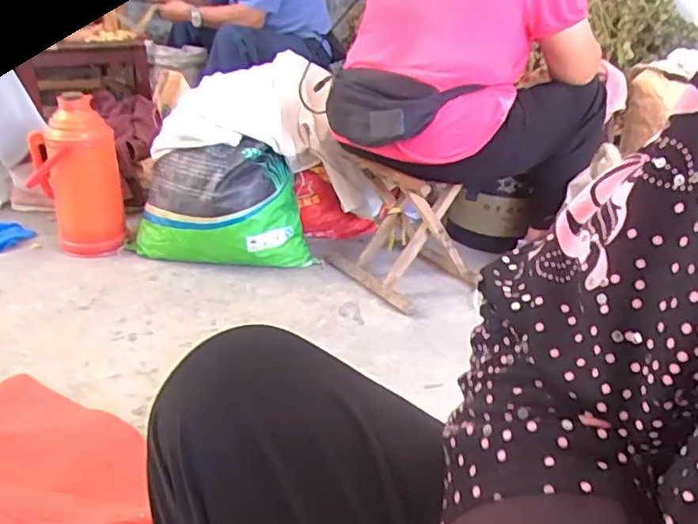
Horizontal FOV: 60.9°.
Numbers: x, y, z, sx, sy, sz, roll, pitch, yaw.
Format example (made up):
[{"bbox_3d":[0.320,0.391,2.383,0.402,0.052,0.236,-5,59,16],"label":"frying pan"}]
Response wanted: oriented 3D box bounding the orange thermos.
[{"bbox_3d":[-0.646,-0.204,1.420,0.178,0.372,0.135,-12,26,-43],"label":"orange thermos"}]

